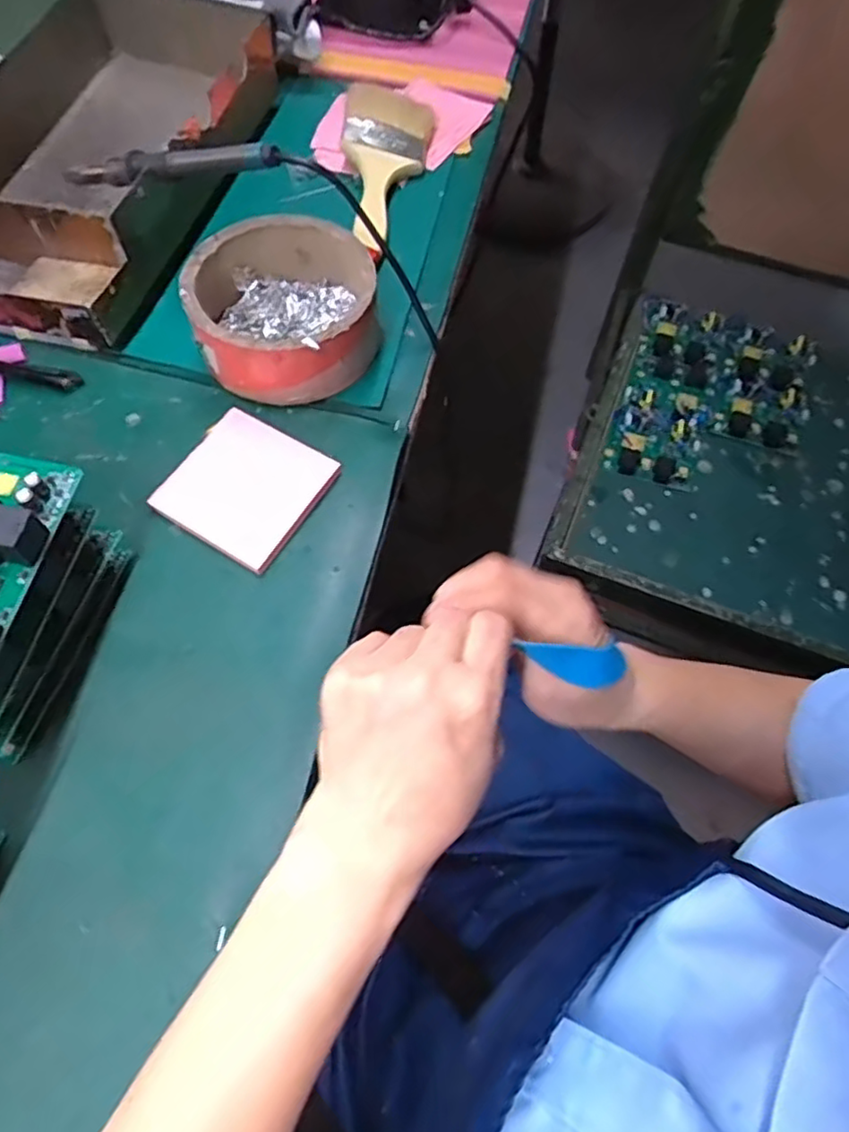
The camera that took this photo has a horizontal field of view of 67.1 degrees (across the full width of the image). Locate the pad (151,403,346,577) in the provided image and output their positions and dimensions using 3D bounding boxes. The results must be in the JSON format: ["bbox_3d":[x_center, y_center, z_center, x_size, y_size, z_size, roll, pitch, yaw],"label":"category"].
[{"bbox_3d":[-0.111,-0.050,0.398,0.085,0.007,0.086,30,68,13],"label":"pad"}]

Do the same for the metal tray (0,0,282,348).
[{"bbox_3d":[-0.244,-0.317,0.489,0.184,0.068,0.330,12,65,5],"label":"metal tray"}]

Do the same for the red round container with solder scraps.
[{"bbox_3d":[-0.092,-0.172,0.431,0.118,0.053,0.114,0,64,-1],"label":"red round container with solder scraps"}]

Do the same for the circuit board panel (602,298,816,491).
[{"bbox_3d":[0.433,-0.249,0.959,0.264,0.027,0.335,17,66,7],"label":"circuit board panel"}]

